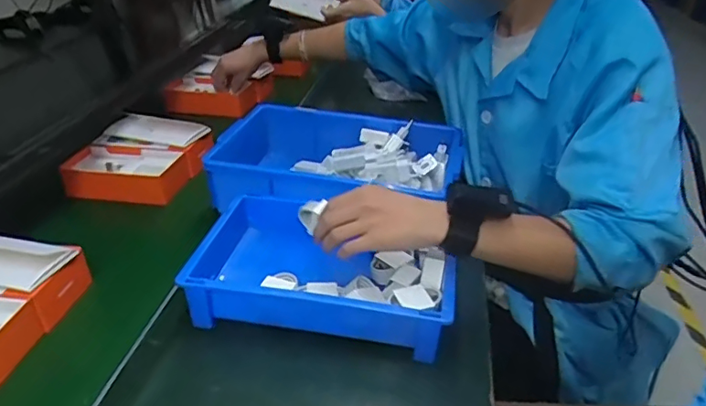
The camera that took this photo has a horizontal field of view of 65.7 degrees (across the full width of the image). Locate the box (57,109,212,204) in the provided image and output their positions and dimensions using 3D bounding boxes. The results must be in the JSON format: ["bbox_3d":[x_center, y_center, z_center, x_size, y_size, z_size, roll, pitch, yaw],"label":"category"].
[{"bbox_3d":[-0.373,-0.087,0.966,0.217,0.076,0.208,8,32,9],"label":"box"}]

